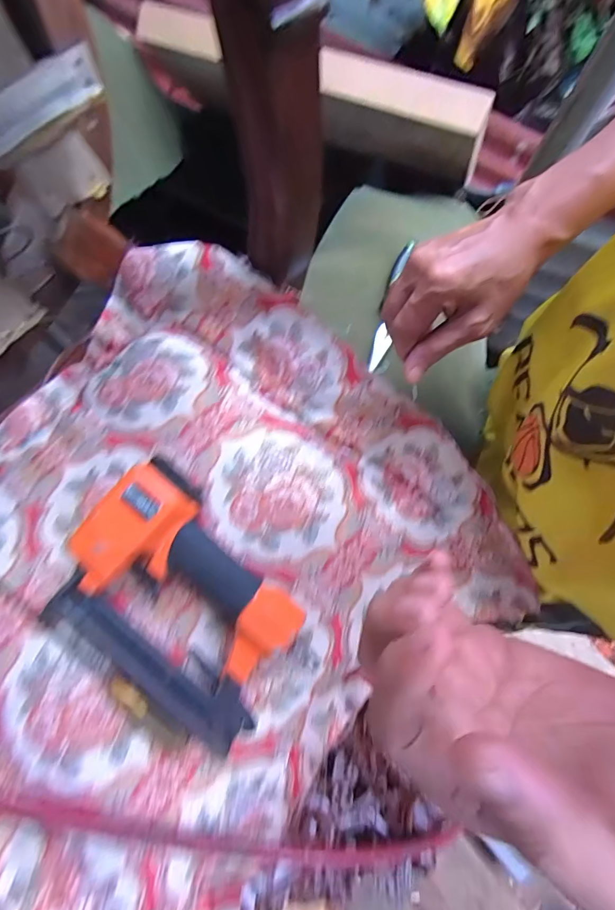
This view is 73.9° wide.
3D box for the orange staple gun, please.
[{"bbox_3d":[-0.109,0.128,0.336,0.203,0.060,0.171,39,81,9],"label":"orange staple gun"}]

